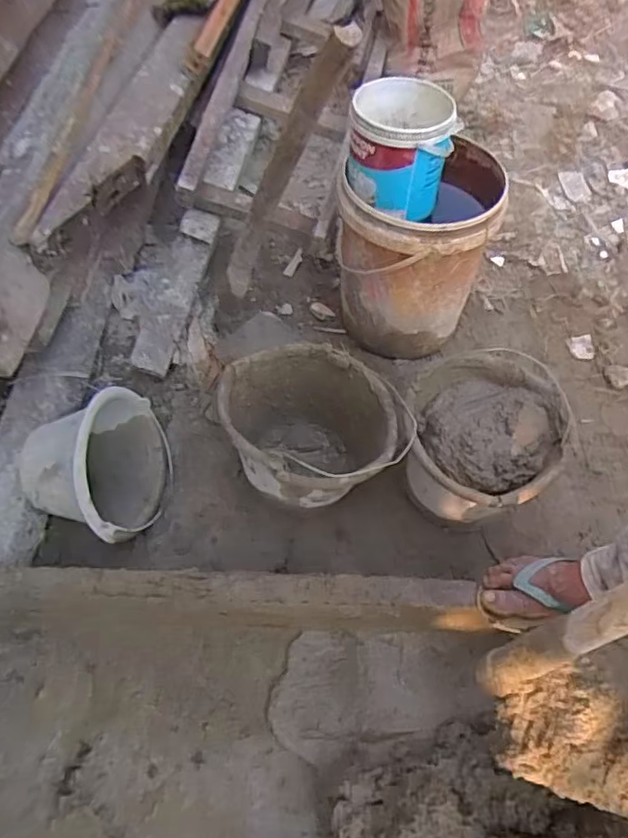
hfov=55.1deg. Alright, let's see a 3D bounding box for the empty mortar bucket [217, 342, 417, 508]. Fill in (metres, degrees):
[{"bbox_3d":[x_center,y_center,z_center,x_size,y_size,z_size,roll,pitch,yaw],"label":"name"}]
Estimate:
[{"bbox_3d":[0.001,0.031,1.078,0.272,0.214,0.293,-1,58,2],"label":"empty mortar bucket"}]

